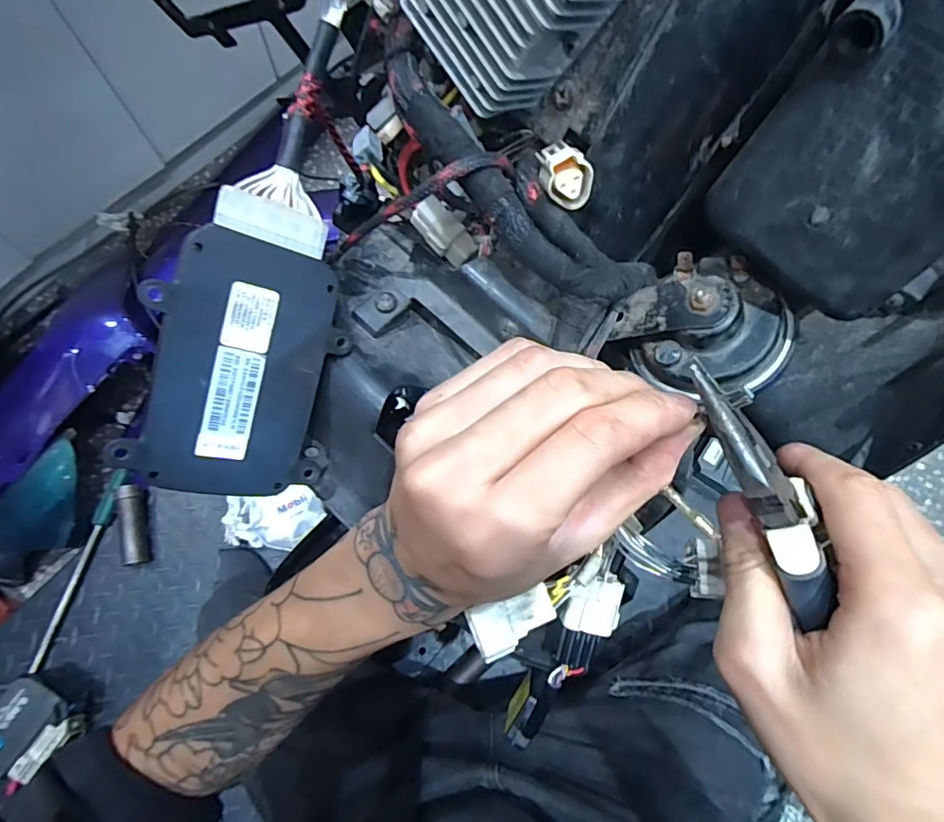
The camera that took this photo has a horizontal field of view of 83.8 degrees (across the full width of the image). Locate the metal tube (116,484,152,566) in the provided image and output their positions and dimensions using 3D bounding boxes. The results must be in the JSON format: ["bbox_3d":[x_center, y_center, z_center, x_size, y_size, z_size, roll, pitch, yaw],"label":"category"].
[{"bbox_3d":[-0.466,0.156,0.721,0.030,0.032,0.107,-12,73,-5],"label":"metal tube"}]

